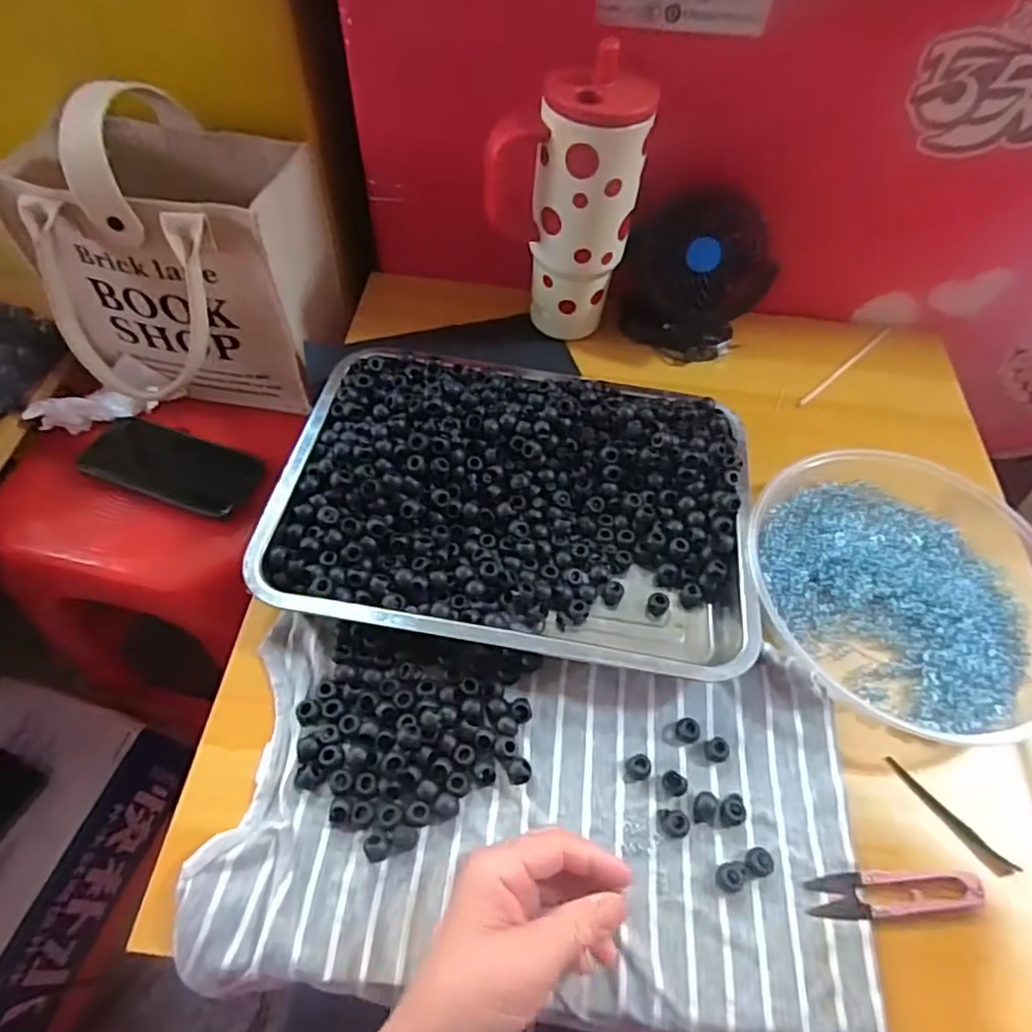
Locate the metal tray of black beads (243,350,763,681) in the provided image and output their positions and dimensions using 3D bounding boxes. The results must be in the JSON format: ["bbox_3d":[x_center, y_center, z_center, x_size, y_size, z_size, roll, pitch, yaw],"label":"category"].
[{"bbox_3d":[0.002,-0.013,0.494,0.339,0.050,0.240,10,57,3],"label":"metal tray of black beads"}]

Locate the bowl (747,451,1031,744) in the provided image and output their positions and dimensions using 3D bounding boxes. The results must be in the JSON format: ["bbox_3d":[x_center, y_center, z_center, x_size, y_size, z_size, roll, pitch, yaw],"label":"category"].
[{"bbox_3d":[0.288,0.044,0.483,0.232,0.042,0.224,2,57,-3],"label":"bowl"}]

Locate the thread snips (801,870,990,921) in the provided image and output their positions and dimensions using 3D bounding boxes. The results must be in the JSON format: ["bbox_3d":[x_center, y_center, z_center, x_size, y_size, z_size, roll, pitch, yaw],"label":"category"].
[{"bbox_3d":[0.223,0.221,0.381,0.101,0.007,0.025,-3,57,-6],"label":"thread snips"}]

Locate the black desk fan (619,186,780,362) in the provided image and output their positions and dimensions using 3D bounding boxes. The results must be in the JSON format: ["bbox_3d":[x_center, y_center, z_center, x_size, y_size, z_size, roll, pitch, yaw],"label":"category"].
[{"bbox_3d":[0.167,-0.219,0.605,0.130,0.130,0.074,15,57,6],"label":"black desk fan"}]

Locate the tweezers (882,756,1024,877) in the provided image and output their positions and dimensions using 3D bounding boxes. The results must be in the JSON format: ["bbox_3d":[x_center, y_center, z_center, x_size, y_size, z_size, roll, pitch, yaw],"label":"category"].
[{"bbox_3d":[0.275,0.189,0.412,0.012,0.007,0.088,-33,65,-22],"label":"tweezers"}]

